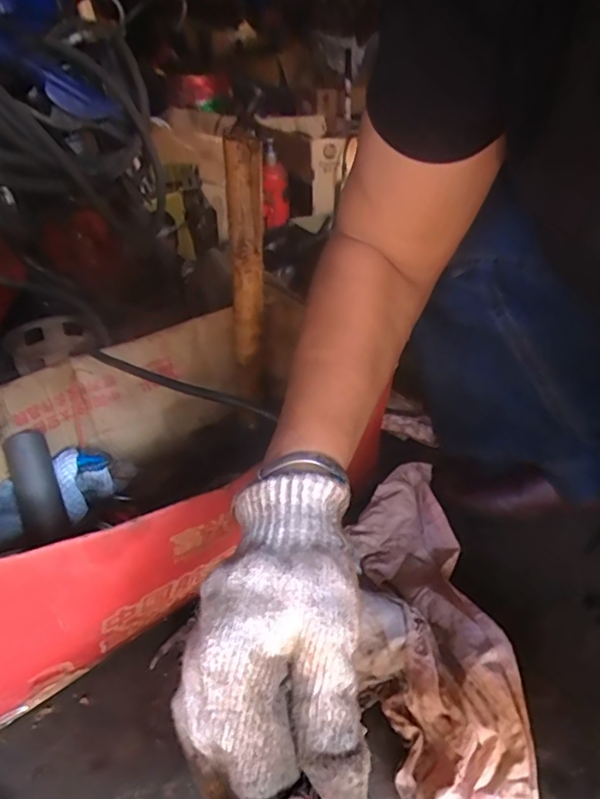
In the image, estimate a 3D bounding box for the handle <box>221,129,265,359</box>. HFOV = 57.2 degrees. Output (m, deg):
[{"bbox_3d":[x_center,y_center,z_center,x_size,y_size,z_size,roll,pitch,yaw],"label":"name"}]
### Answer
[{"bbox_3d":[-0.048,-0.127,0.520,0.036,0.220,0.030,-3,32,-1],"label":"handle"}]

